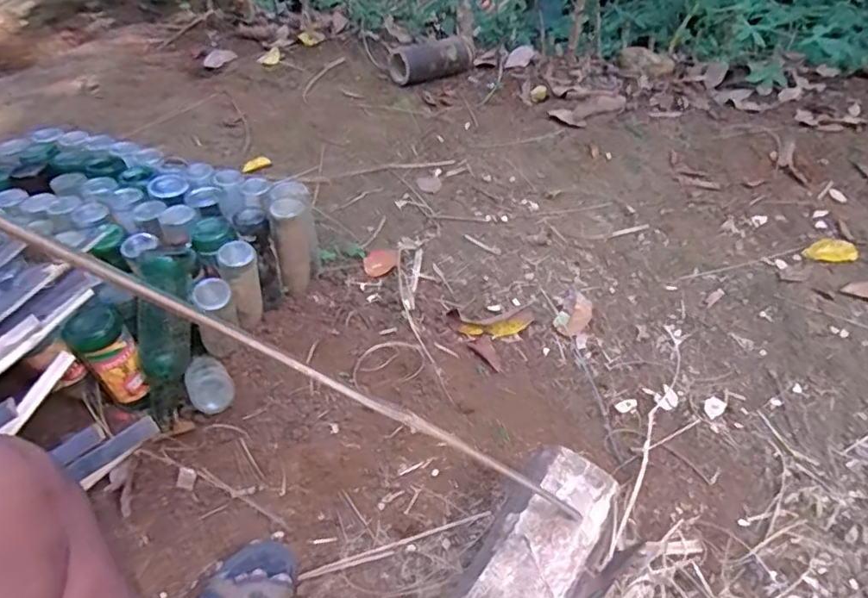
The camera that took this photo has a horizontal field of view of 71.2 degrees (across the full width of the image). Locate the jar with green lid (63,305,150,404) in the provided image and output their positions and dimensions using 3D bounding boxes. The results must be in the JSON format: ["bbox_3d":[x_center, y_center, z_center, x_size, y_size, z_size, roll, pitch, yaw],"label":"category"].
[{"bbox_3d":[-0.474,0.085,0.892,0.072,0.147,0.061,-30,52,-26],"label":"jar with green lid"}]

